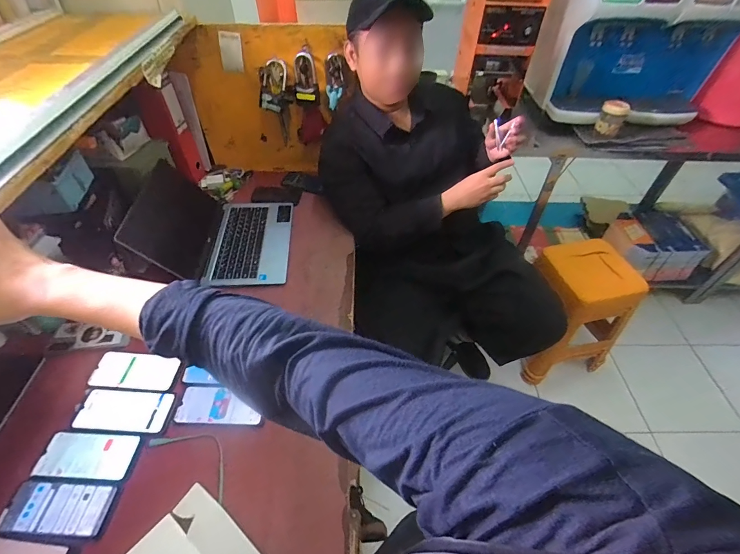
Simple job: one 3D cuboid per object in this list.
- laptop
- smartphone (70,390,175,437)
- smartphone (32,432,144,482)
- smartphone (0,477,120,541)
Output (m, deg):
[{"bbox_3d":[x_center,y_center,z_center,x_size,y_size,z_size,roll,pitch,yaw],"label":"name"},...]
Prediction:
[{"bbox_3d":[-0.377,-0.152,0.928,0.328,0.173,0.322,-1,48,-2],"label":"laptop"},{"bbox_3d":[-0.456,0.248,0.672,0.169,0.005,0.079,4,48,3],"label":"smartphone"},{"bbox_3d":[-0.486,0.308,0.619,0.154,0.004,0.073,2,48,1],"label":"smartphone"},{"bbox_3d":[-0.491,0.365,0.570,0.165,0.006,0.075,4,48,3],"label":"smartphone"}]

